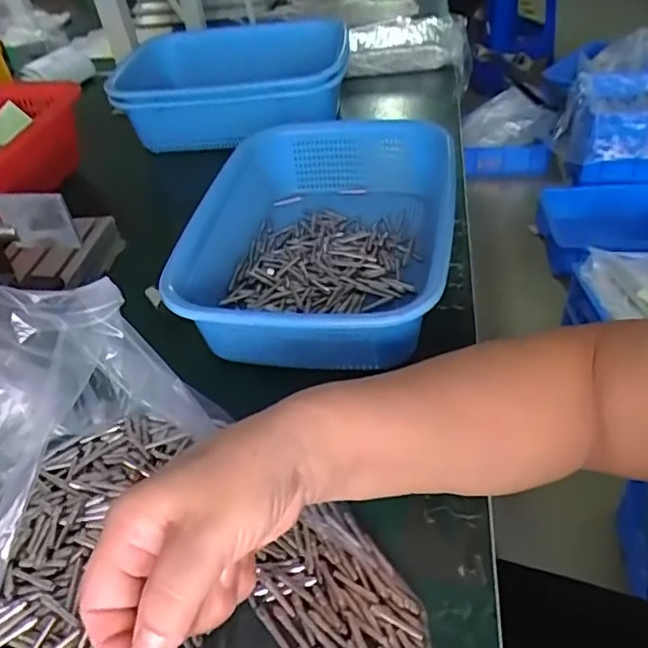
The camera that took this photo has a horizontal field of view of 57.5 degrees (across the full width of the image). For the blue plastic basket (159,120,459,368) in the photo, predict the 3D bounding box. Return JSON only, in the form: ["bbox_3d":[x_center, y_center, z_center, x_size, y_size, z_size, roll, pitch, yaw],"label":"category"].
[{"bbox_3d":[-0.001,-0.077,0.506,0.209,0.079,0.291,5,44,12],"label":"blue plastic basket"}]

